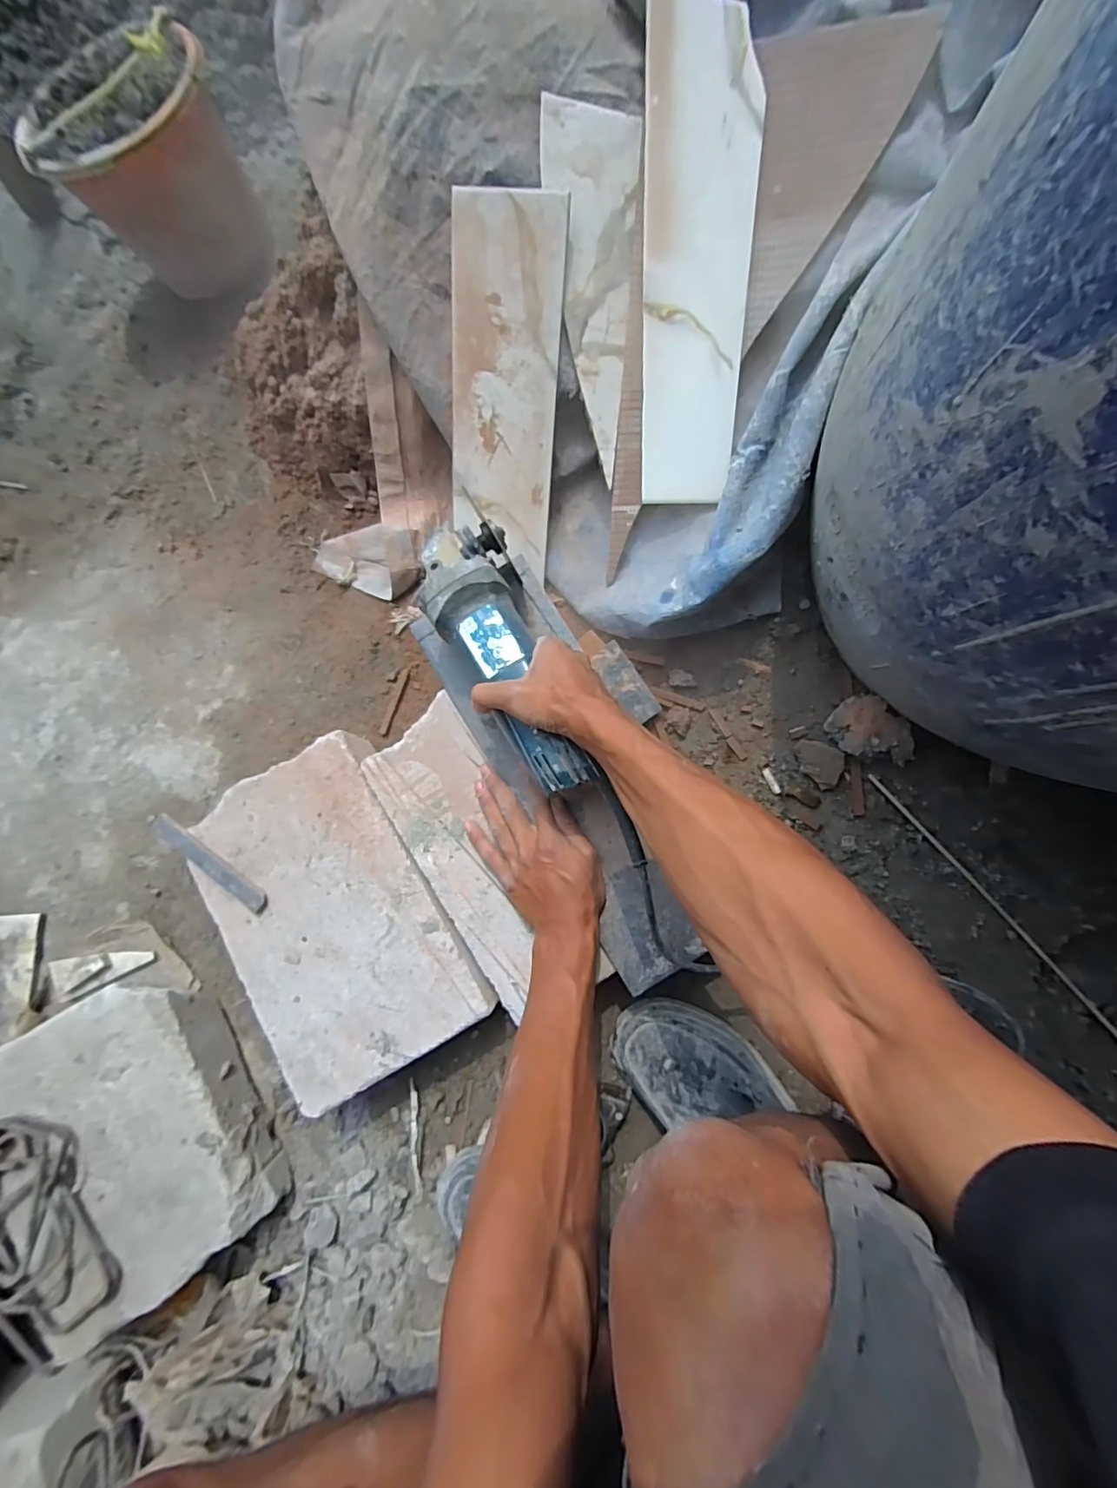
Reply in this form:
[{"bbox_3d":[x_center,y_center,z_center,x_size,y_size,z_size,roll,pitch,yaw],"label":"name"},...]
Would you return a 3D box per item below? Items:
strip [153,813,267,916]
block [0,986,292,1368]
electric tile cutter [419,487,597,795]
[{"bbox_3d":[-0.341,0.118,0.544,0.142,0.007,0.023,33,86,9],"label":"strip"},{"bbox_3d":[-0.404,0.372,0.533,0.197,0.083,0.262,-34,80,0],"label":"block"},{"bbox_3d":[-0.046,-0.070,0.480,0.083,0.073,0.248,-24,76,2],"label":"electric tile cutter"}]

